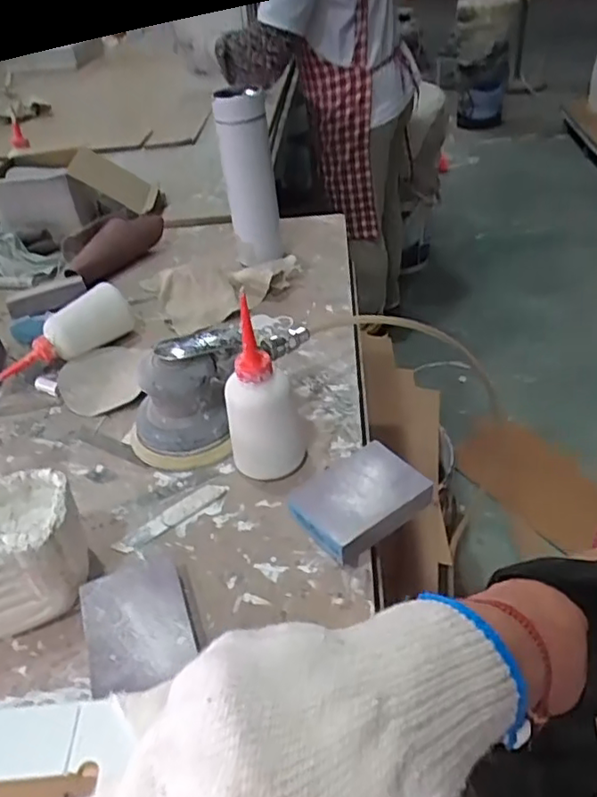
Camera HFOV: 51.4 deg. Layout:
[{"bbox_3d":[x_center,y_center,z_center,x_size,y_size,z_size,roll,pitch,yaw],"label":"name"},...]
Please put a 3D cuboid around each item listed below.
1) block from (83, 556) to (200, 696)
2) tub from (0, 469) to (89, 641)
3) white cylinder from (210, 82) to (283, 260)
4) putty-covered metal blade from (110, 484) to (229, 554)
[{"bbox_3d":[-0.111,0.162,0.436,0.069,0.027,0.099,-18,40,-13],"label":"block"},{"bbox_3d":[-0.215,0.116,0.458,0.112,0.087,0.085,-14,40,-9],"label":"tub"},{"bbox_3d":[-0.061,-0.273,0.804,0.064,0.220,0.054,-10,39,-3],"label":"white cylinder"},{"bbox_3d":[-0.106,0.101,0.528,0.102,0.005,0.022,-31,45,-26],"label":"putty-covered metal blade"}]

